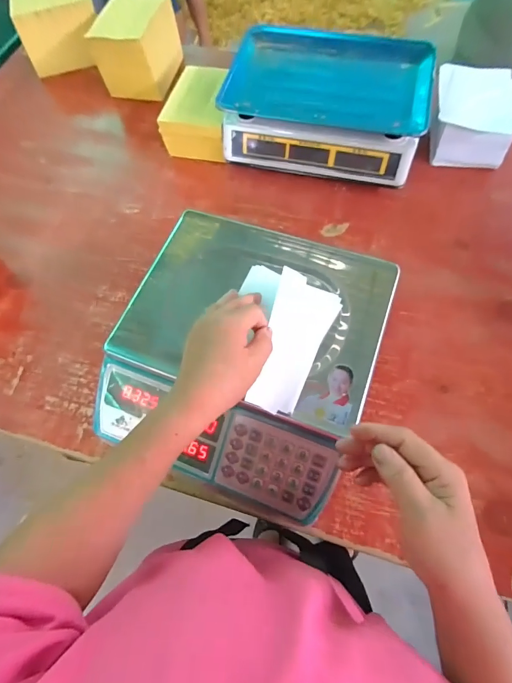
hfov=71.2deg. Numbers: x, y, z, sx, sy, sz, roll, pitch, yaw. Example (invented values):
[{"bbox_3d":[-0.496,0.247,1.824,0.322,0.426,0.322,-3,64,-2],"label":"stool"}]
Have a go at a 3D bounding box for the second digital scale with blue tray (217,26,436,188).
[{"bbox_3d":[0.124,-0.423,0.631,0.318,0.106,0.256,13,68,9],"label":"second digital scale with blue tray"}]

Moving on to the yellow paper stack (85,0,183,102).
[{"bbox_3d":[-0.242,-0.599,0.723,0.144,0.125,0.150,4,67,5],"label":"yellow paper stack"}]

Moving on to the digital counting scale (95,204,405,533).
[{"bbox_3d":[-0.016,0.012,0.434,0.295,0.096,0.313,18,66,11],"label":"digital counting scale"}]

